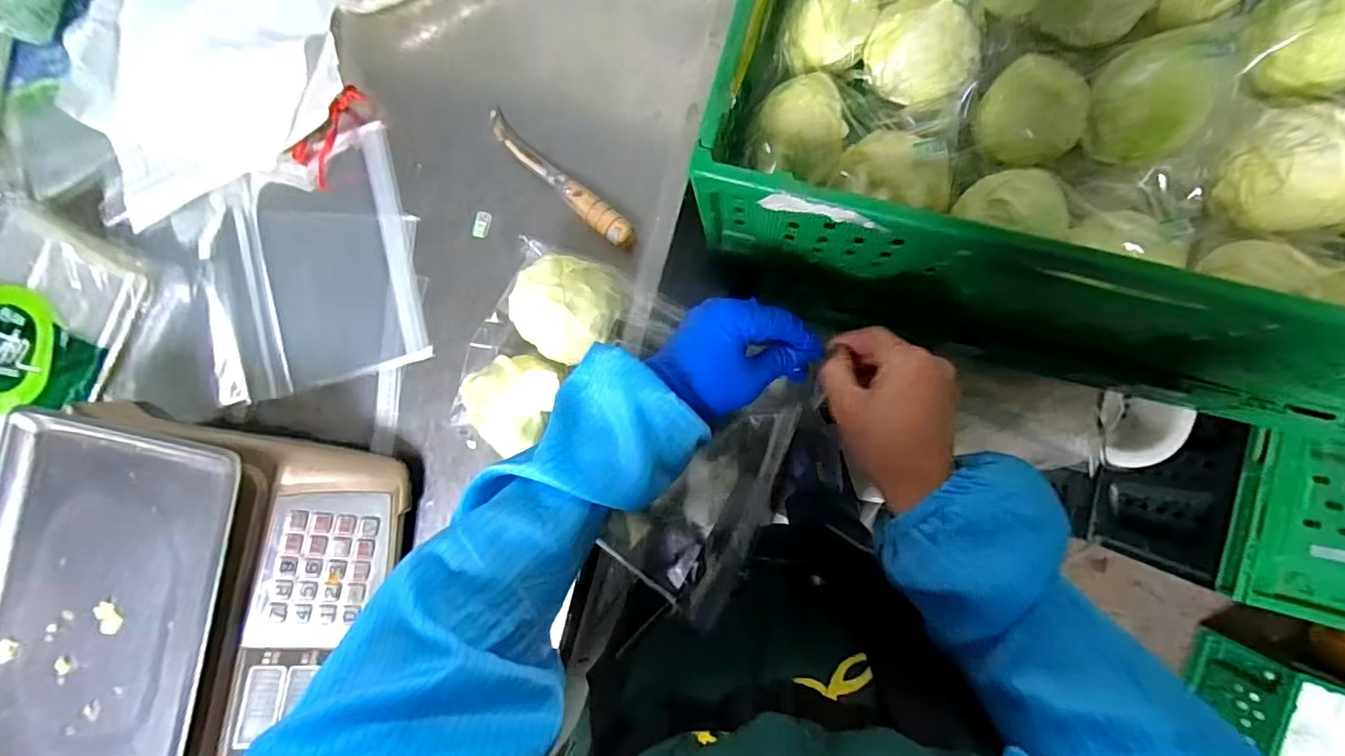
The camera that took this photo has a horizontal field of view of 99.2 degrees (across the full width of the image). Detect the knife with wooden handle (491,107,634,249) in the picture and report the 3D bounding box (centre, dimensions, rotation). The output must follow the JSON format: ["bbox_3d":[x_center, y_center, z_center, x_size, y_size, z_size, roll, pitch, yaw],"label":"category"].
[{"bbox_3d":[-0.112,-0.193,0.552,0.200,0.028,0.026,42,93,8],"label":"knife with wooden handle"}]

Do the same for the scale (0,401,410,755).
[{"bbox_3d":[-0.441,0.218,0.526,0.328,0.104,0.345,6,88,8],"label":"scale"}]

